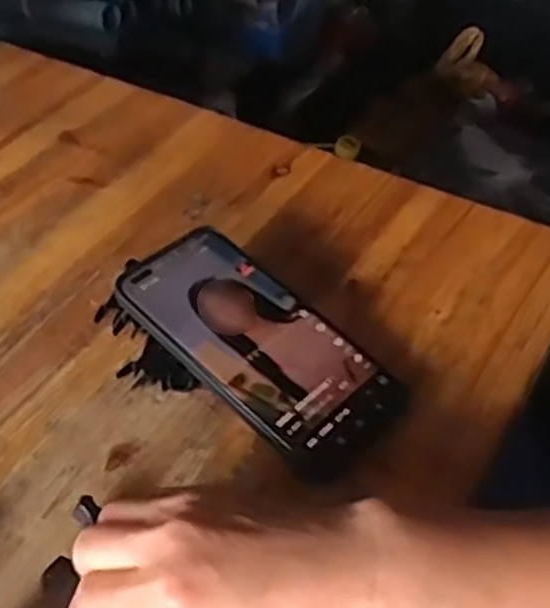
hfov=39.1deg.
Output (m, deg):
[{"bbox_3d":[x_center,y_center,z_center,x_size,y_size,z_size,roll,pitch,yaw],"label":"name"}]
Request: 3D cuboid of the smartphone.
[{"bbox_3d":[-0.011,0.018,0.427,0.165,0.008,0.078,40,55,22],"label":"smartphone"}]

